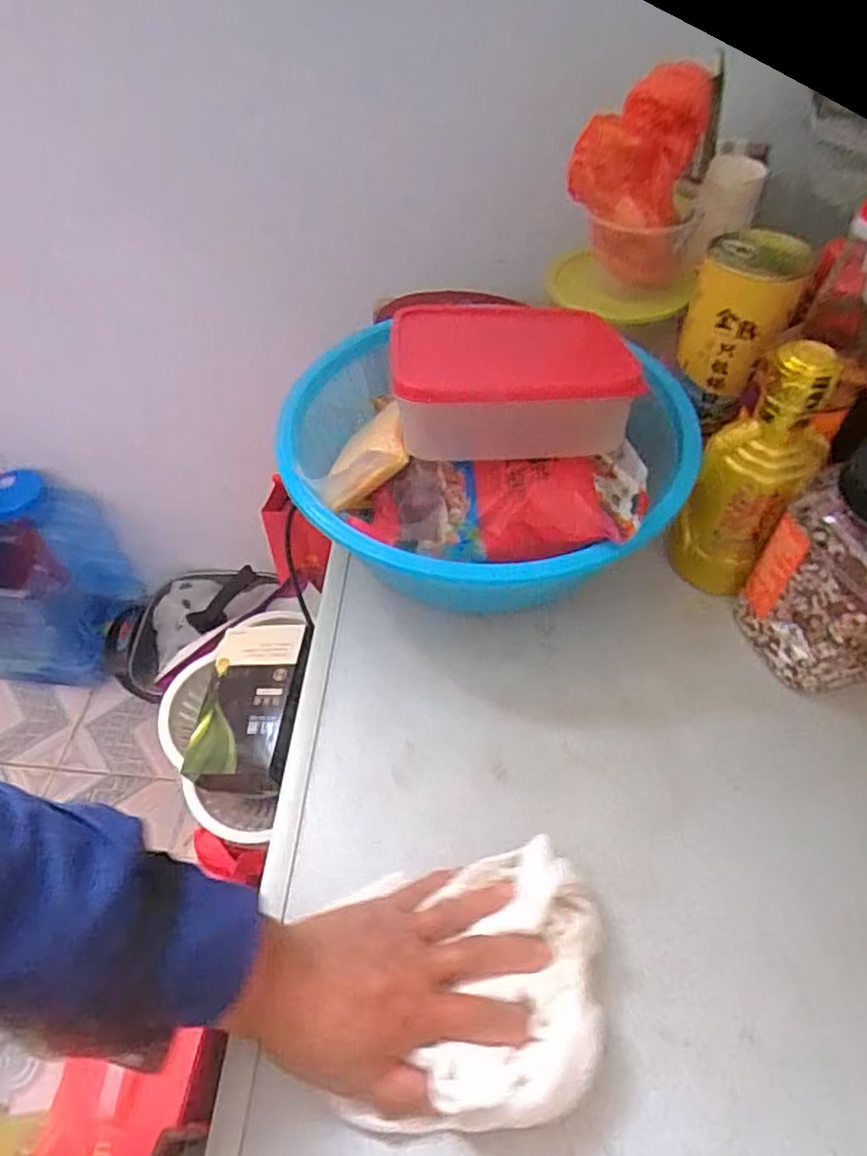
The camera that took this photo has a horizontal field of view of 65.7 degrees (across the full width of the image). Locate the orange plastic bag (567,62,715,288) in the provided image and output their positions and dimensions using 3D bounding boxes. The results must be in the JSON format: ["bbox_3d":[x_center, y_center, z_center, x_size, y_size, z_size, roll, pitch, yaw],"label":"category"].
[{"bbox_3d":[0.177,-0.345,0.591,0.107,0.141,0.108,13,51,11],"label":"orange plastic bag"}]

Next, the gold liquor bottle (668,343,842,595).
[{"bbox_3d":[0.241,-0.072,0.516,0.072,0.211,0.055,30,56,23],"label":"gold liquor bottle"}]

